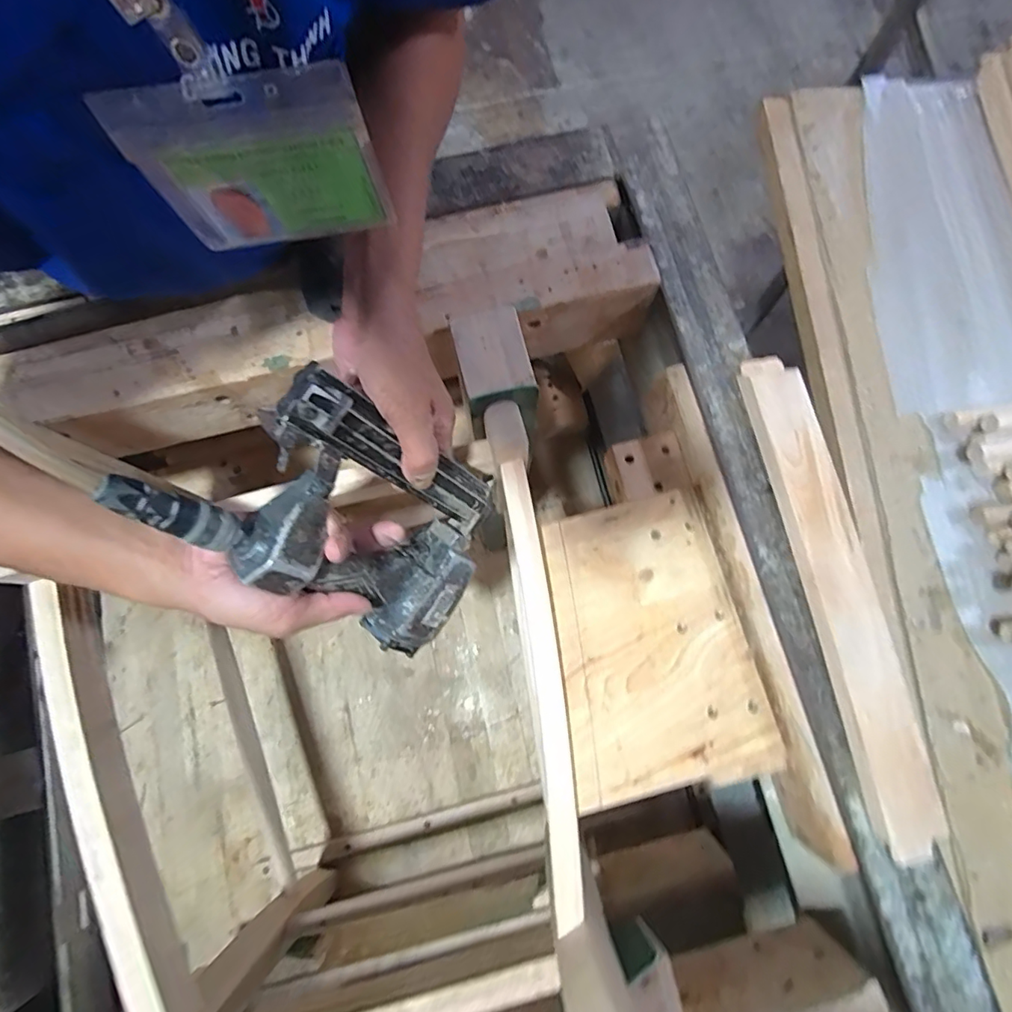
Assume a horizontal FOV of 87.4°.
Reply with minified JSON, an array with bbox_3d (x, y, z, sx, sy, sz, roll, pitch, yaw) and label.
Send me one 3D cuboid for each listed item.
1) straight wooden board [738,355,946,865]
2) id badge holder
[{"bbox_3d":[0.262,0.057,0.414,0.048,0.023,0.383,-10,78,-2],"label":"straight wooden board"},{"bbox_3d":[-0.111,-0.150,0.238,0.097,0.082,0.004,-6,77,-1],"label":"id badge holder"}]

